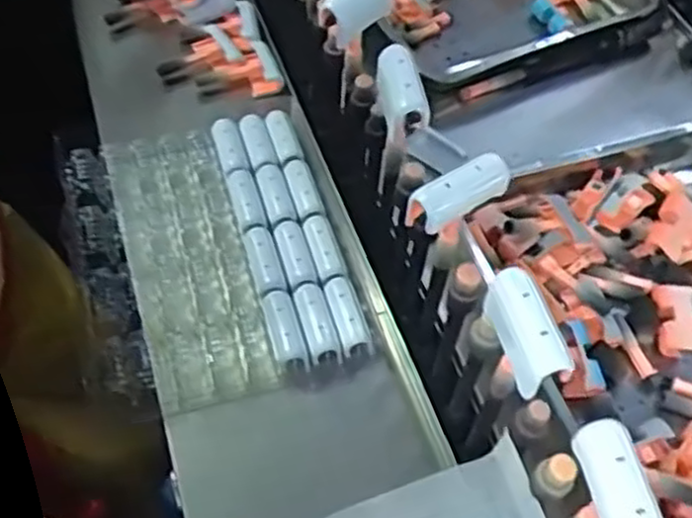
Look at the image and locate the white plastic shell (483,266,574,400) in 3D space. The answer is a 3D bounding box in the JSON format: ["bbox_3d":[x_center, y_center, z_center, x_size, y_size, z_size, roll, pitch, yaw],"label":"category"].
[{"bbox_3d":[0.114,0.047,0.476,0.025,0.043,0.076,-14,58,-14],"label":"white plastic shell"}]

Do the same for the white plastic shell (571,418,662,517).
[{"bbox_3d":[0.151,0.127,0.406,0.026,0.025,0.078,-4,56,-8],"label":"white plastic shell"}]

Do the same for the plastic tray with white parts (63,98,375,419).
[{"bbox_3d":[-0.140,-0.015,0.762,0.263,0.053,0.334,-12,58,-13],"label":"plastic tray with white parts"}]

